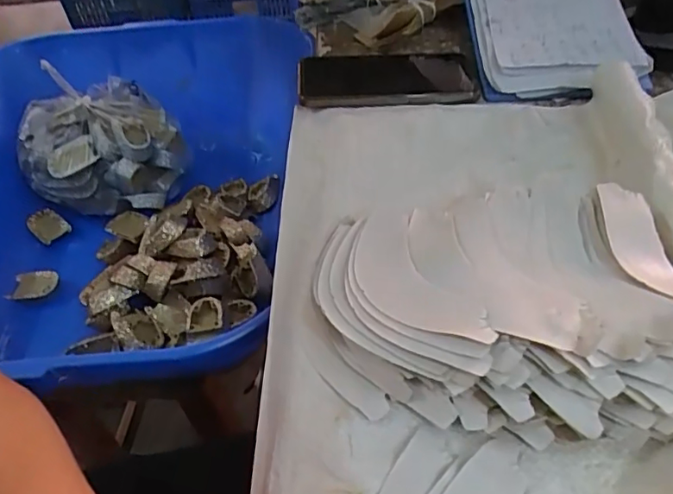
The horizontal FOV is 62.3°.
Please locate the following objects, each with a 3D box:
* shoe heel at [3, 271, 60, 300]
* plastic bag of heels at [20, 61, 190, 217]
[{"bbox_3d":[-0.378,0.049,0.697,0.055,0.010,0.039,-9,47,-4],"label":"shoe heel"},{"bbox_3d":[-0.326,-0.139,0.761,0.197,0.126,0.184,-27,50,-20],"label":"plastic bag of heels"}]

